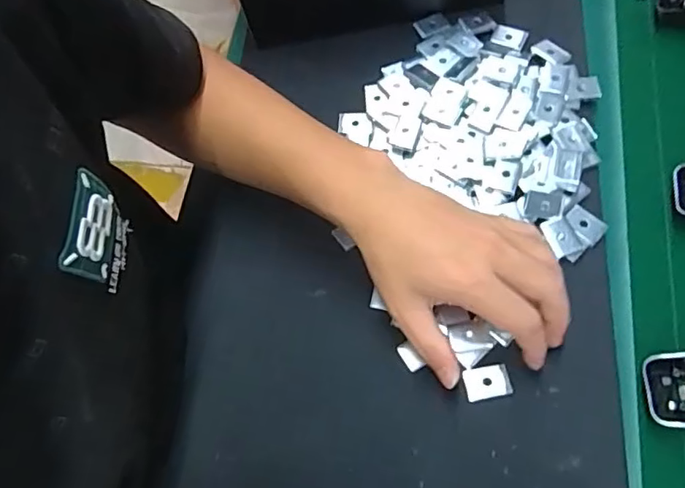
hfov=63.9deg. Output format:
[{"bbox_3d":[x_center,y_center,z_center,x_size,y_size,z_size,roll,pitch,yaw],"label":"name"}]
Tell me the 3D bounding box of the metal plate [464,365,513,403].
[{"bbox_3d":[0.095,0.091,0.360,0.030,0.004,0.020,-11,65,4],"label":"metal plate"}]

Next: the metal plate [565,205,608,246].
[{"bbox_3d":[0.174,-0.013,0.396,0.018,0.007,0.028,-43,67,-10],"label":"metal plate"}]

